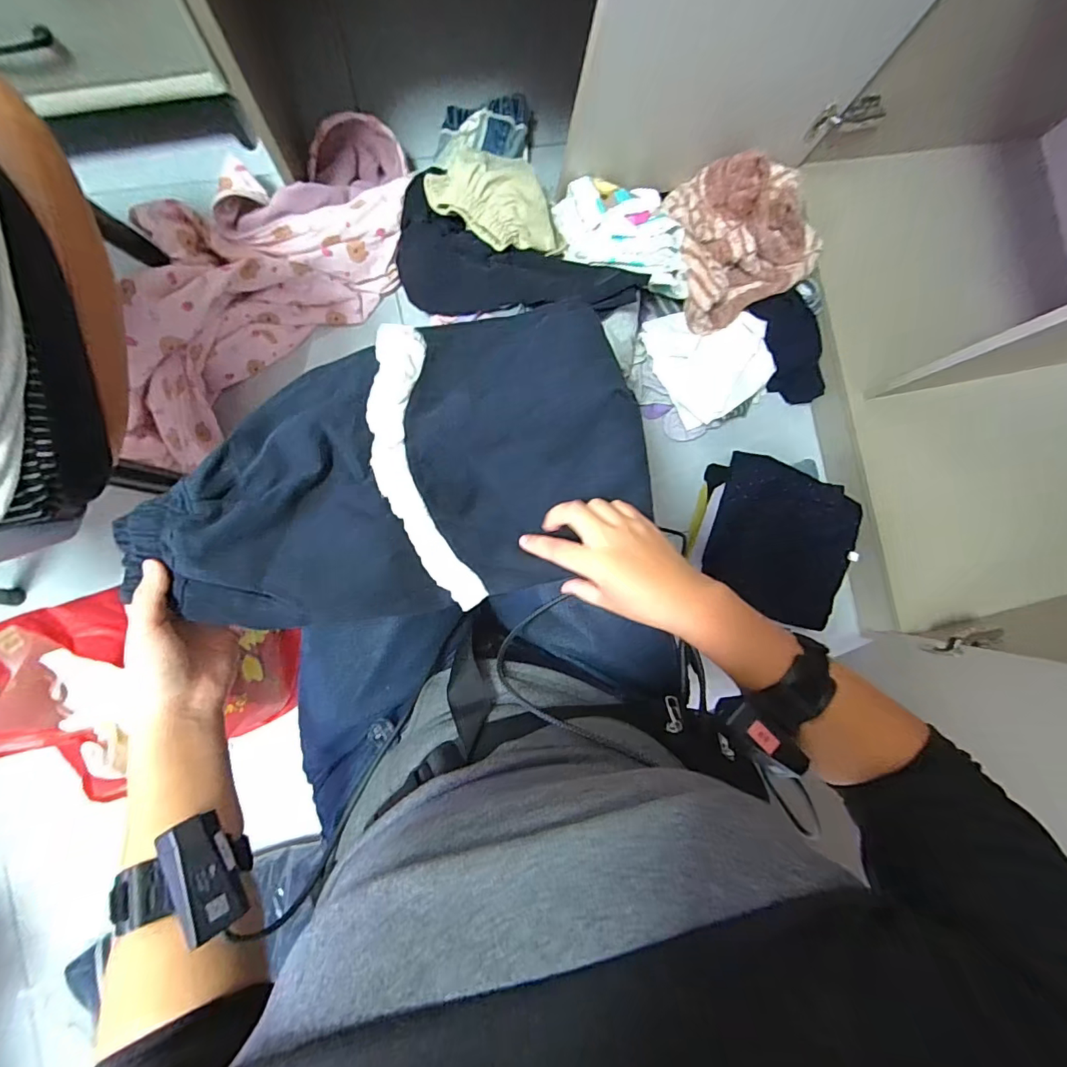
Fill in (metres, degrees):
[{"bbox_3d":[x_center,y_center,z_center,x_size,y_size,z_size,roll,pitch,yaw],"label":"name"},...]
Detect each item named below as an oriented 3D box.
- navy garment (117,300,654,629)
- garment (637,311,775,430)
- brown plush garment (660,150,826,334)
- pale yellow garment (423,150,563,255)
[{"bbox_3d":[-0.101,-0.045,0.406,0.397,0.055,0.247,-16,89,-7],"label":"navy garment"},{"bbox_3d":[0.328,-0.328,0.883,0.218,0.044,0.206,-29,91,-7],"label":"garment"},{"bbox_3d":[0.362,-0.524,0.820,0.301,0.126,0.244,-28,91,-7],"label":"brown plush garment"},{"bbox_3d":[-0.057,-0.526,0.764,0.196,0.082,0.164,-19,90,-7],"label":"pale yellow garment"}]

